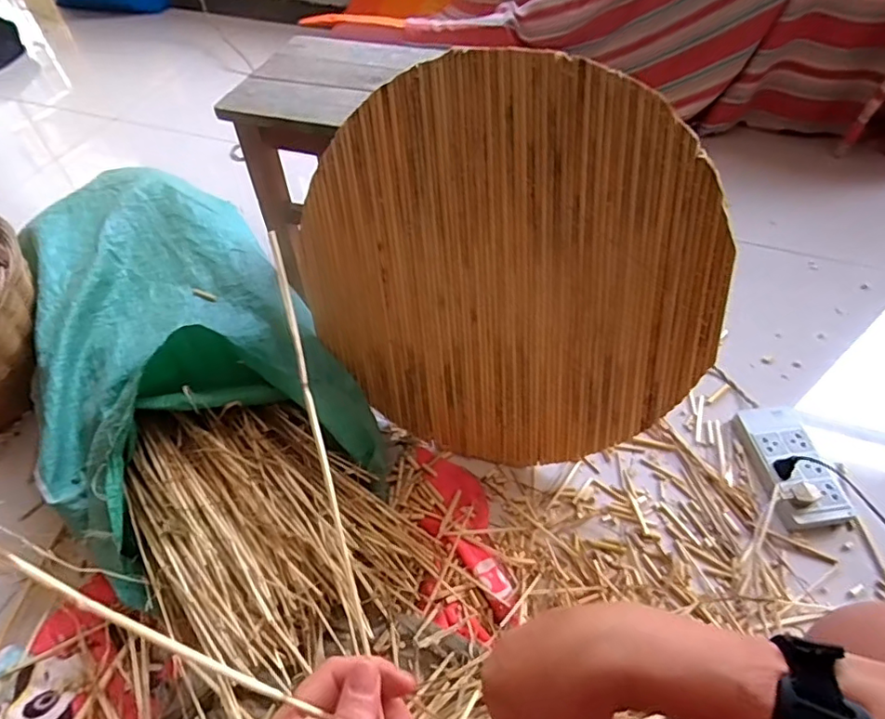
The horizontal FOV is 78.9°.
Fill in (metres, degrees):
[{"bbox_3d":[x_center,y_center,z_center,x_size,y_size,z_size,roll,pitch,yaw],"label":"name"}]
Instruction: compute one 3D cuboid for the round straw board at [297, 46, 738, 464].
[{"bbox_3d":[0.078,-0.089,0.727,0.542,0.547,0.012,-25,20,29],"label":"round straw board"}]

